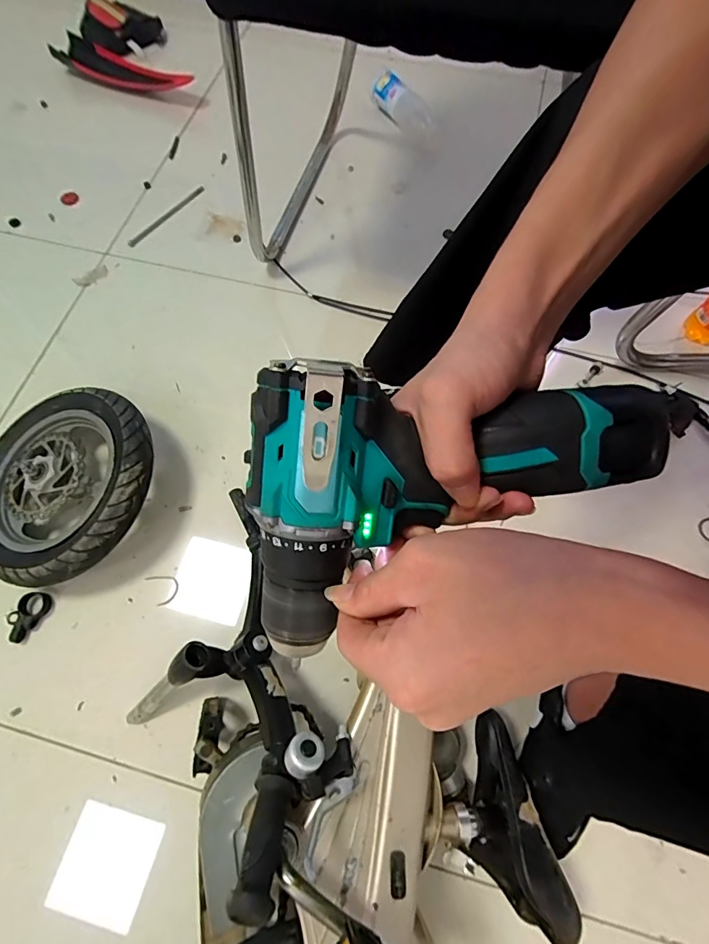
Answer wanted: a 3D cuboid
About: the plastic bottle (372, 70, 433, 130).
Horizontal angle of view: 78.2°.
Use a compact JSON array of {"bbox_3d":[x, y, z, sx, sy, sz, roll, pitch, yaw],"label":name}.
[{"bbox_3d":[0.120,-0.879,1.048,0.065,0.053,0.185,-41,74,-14],"label":"plastic bottle"}]

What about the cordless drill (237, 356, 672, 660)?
[{"bbox_3d":[0.047,0.017,0.239,0.199,0.065,0.140,2,108,-9],"label":"cordless drill"}]

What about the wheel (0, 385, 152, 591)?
[{"bbox_3d":[-0.415,0.020,0.637,0.264,0.116,0.267,0,68,0],"label":"wheel"}]

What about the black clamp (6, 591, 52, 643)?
[{"bbox_3d":[-0.463,0.201,0.616,0.039,0.019,0.068,32,72,12],"label":"black clamp"}]

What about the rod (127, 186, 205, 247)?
[{"bbox_3d":[-0.396,-0.543,0.924,0.016,0.009,0.217,34,72,13],"label":"rod"}]

